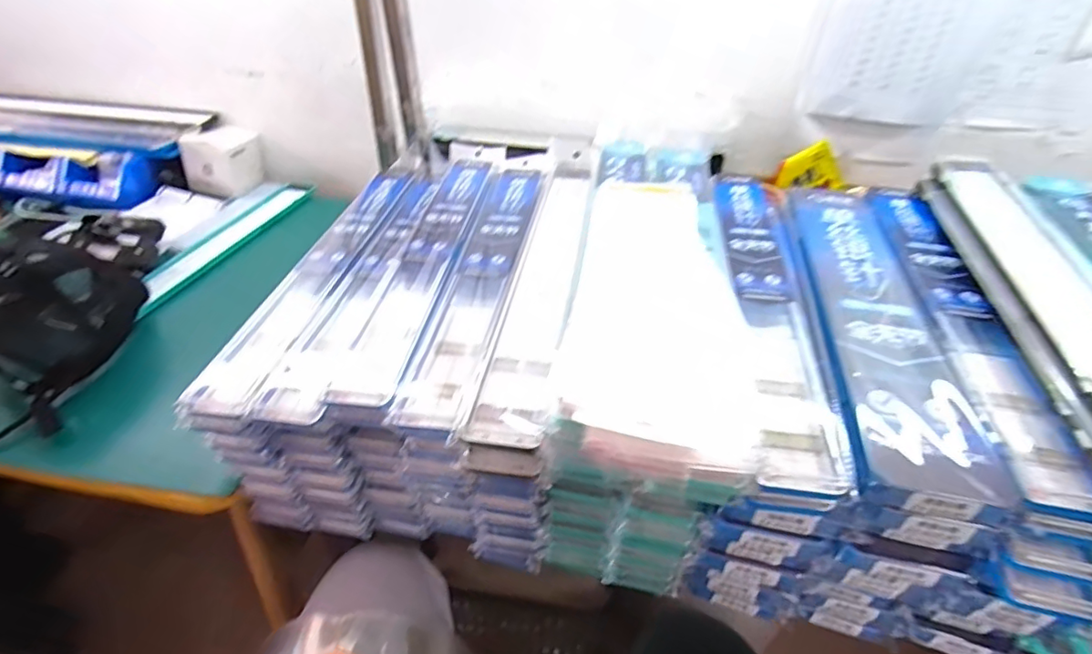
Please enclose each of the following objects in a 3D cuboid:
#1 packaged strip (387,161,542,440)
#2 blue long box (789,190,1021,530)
[{"bbox_3d":[-0.056,-0.084,0.547,0.063,0.009,0.468,6,40,4],"label":"packaged strip"},{"bbox_3d":[0.299,-0.023,0.487,0.091,0.026,0.423,10,40,9],"label":"blue long box"}]

